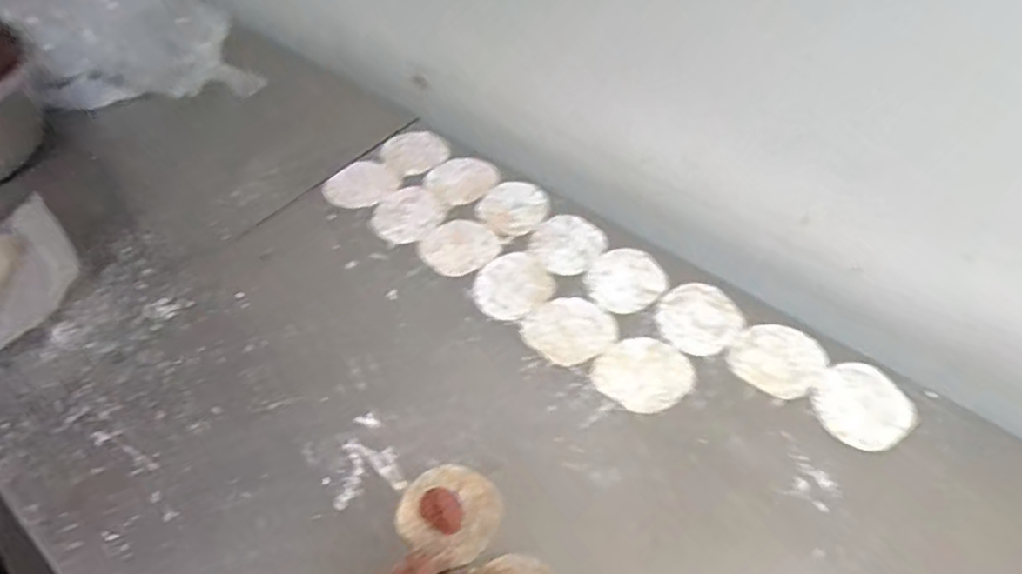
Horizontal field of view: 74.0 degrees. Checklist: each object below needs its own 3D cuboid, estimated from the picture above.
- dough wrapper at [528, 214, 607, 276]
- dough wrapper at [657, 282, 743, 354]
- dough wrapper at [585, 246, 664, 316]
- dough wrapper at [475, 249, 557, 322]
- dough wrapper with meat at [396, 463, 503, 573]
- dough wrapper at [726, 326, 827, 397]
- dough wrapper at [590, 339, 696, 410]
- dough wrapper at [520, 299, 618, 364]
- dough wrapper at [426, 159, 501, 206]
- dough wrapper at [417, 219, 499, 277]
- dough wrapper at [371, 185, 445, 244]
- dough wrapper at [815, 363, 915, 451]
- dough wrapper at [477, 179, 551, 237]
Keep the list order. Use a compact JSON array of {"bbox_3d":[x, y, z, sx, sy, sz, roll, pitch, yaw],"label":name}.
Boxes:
[{"bbox_3d":[0.067,-0.050,0.760,0.085,0.005,0.083,-2,51,2],"label":"dough wrapper"},{"bbox_3d":[0.190,0.031,0.685,0.084,0.004,0.078,-1,57,1],"label":"dough wrapper"},{"bbox_3d":[0.121,-0.008,0.720,0.084,0.006,0.075,-37,58,-24],"label":"dough wrapper"},{"bbox_3d":[0.000,-0.001,0.726,0.085,0.004,0.083,-2,51,2],"label":"dough wrapper"},{"bbox_3d":[-0.050,0.186,0.564,0.080,0.008,0.078,-2,51,2],"label":"dough wrapper with meat"},{"bbox_3d":[0.257,0.068,0.653,0.079,0.004,0.081,-2,51,2],"label":"dough wrapper"},{"bbox_3d":[0.126,0.081,0.646,0.092,0.004,0.077,0,51,3],"label":"dough wrapper"},{"bbox_3d":[0.059,0.043,0.686,0.090,0.006,0.077,-23,54,-15],"label":"dough wrapper"},{"bbox_3d":[-0.061,-0.132,0.832,0.082,0.008,0.077,-30,56,-20],"label":"dough wrapper"},{"bbox_3d":[-0.059,-0.046,0.765,0.082,0.005,0.081,-2,51,2],"label":"dough wrapper"},{"bbox_3d":[-0.123,-0.085,0.800,0.083,0.007,0.078,-1,55,1],"label":"dough wrapper"},{"bbox_3d":[0.318,0.107,0.614,0.084,0.004,0.079,-2,51,2],"label":"dough wrapper"},{"bbox_3d":[0.004,-0.095,0.804,0.081,0.008,0.079,-2,51,2],"label":"dough wrapper"}]

